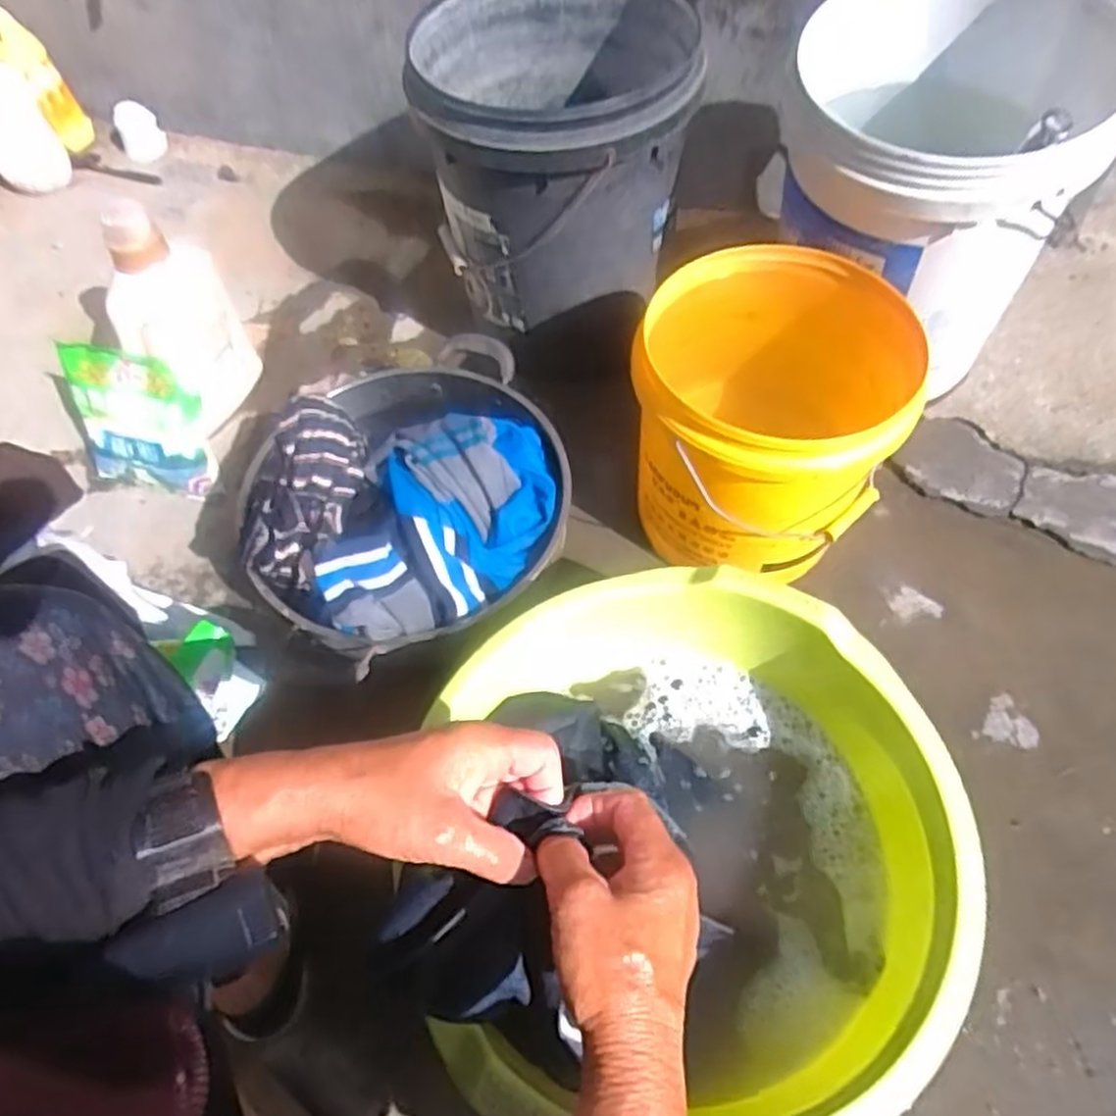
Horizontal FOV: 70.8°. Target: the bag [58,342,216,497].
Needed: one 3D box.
[{"bbox_3d":[-0.482,-0.156,0.910,0.150,0.174,0.047,4,25,-2],"label":"bag"}]

